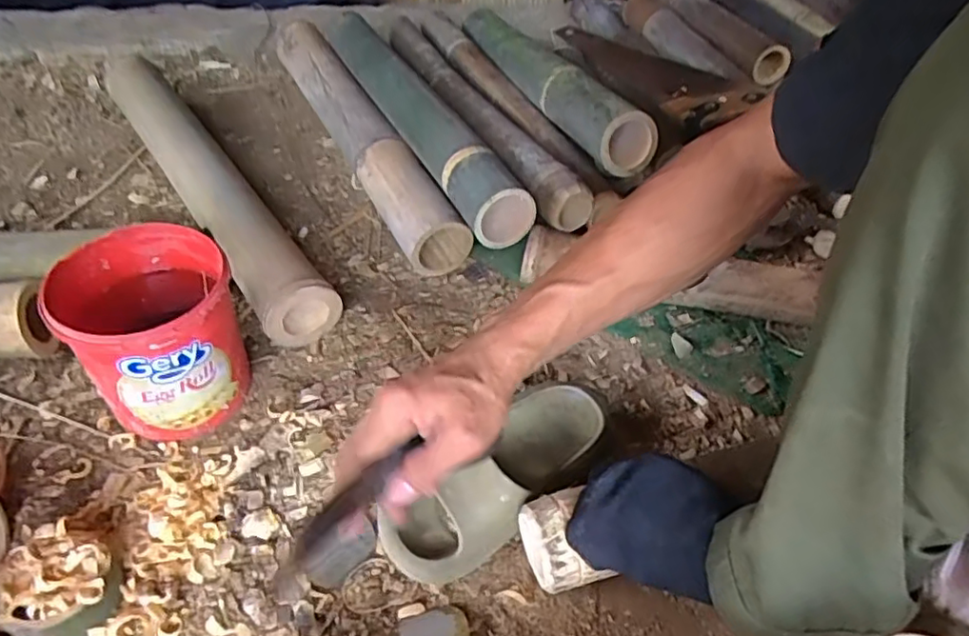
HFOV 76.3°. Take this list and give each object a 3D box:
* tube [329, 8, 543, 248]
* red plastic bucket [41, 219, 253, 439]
[{"bbox_3d":[-0.110,-0.306,0.869,0.074,0.066,0.604,-17,49,-20],"label":"tube"},{"bbox_3d":[-0.301,0.018,0.582,0.130,0.160,0.140,2,45,-2],"label":"red plastic bucket"}]

